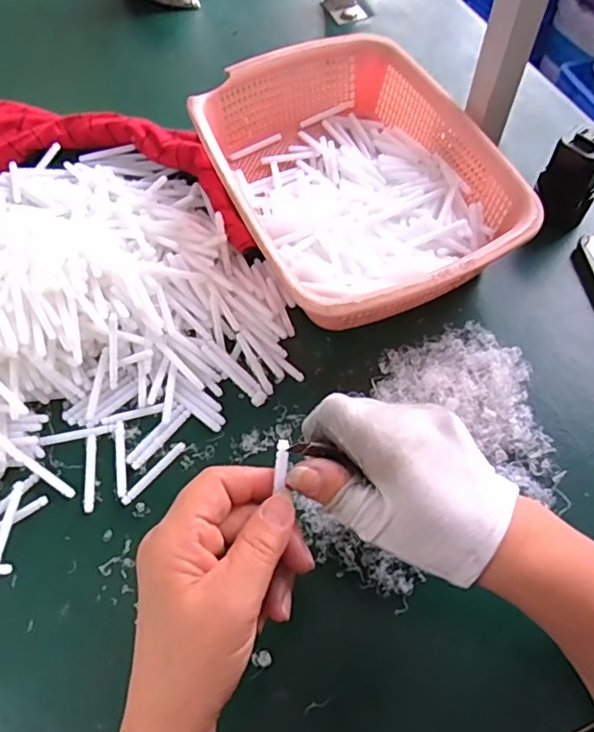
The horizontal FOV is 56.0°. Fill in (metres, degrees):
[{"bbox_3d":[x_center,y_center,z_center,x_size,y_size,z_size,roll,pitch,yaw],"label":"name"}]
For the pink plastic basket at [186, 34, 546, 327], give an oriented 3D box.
[{"bbox_3d":[0.047,-0.162,0.500,0.214,0.076,0.292,-23,62,-11],"label":"pink plastic basket"}]

